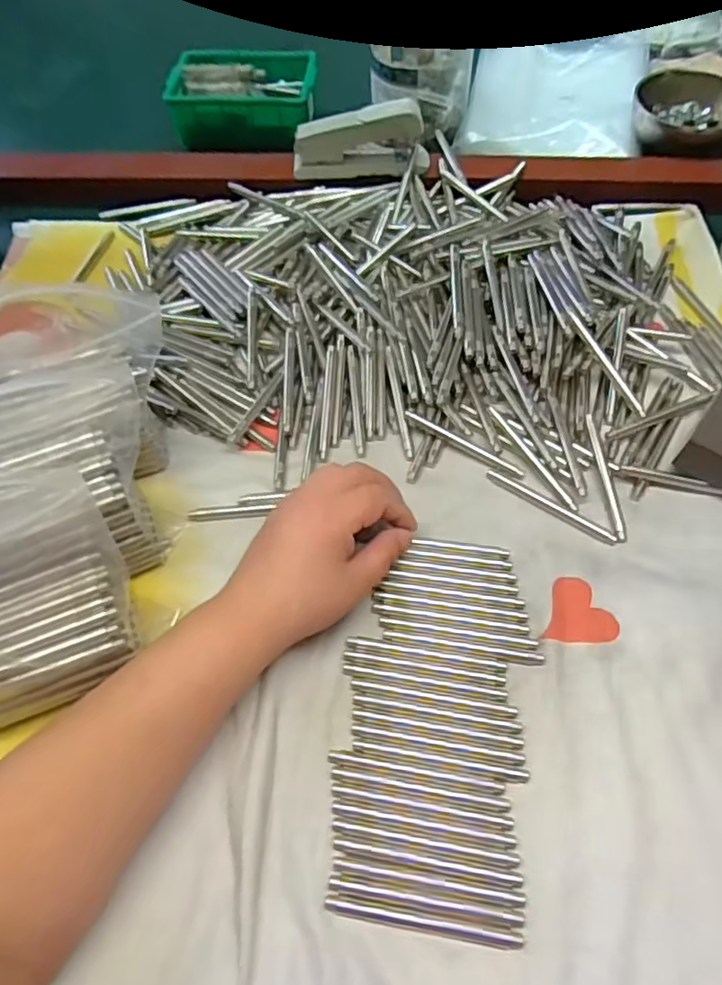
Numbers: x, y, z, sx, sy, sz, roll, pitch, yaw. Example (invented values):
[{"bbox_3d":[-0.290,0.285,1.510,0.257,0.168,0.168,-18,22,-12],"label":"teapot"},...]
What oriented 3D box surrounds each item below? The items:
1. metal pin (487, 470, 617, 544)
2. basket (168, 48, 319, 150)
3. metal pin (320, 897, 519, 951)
[{"bbox_3d":[0.126,0.008,0.418,0.092,0.004,0.007,32,66,20],"label":"metal pin"},{"bbox_3d":[-0.121,-0.416,0.666,0.149,0.054,0.102,3,60,5],"label":"basket"},{"bbox_3d":[0.029,0.205,0.296,0.092,0.004,0.008,7,60,7],"label":"metal pin"}]

